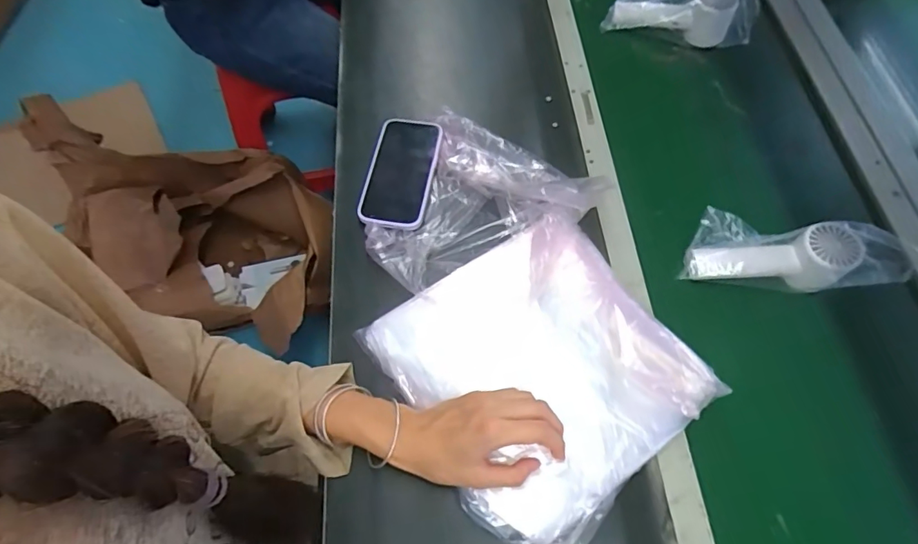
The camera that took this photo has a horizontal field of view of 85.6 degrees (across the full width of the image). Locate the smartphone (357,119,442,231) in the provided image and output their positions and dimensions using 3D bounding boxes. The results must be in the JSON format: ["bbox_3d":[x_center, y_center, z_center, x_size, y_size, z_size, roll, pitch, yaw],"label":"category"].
[{"bbox_3d":[-0.071,-0.120,0.587,0.081,0.013,0.155,7,66,11],"label":"smartphone"}]

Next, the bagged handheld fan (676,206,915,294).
[{"bbox_3d":[0.349,-0.021,0.532,0.193,0.054,0.098,4,63,20],"label":"bagged handheld fan"}]

